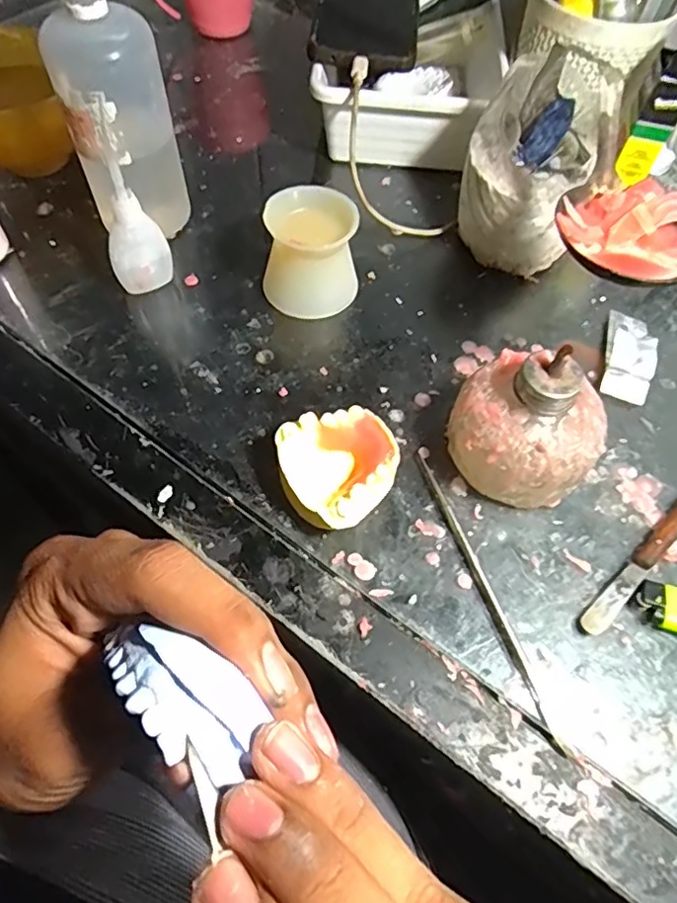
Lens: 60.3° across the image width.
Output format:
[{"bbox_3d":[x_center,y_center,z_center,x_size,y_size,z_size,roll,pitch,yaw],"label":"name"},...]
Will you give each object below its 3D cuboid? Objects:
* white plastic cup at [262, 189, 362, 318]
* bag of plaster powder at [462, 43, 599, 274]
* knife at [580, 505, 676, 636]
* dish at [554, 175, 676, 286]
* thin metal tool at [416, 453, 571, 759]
[{"bbox_3d":[-0.017,-0.122,0.364,0.056,0.055,0.056,1,60,-2],"label":"white plastic cup"},{"bbox_3d":[0.122,-0.178,0.379,0.080,0.105,0.082,16,61,6],"label":"bag of plaster powder"},{"bbox_3d":[0.181,0.035,0.308,0.168,0.012,0.011,-38,69,-21],"label":"knife"},{"bbox_3d":[0.137,-0.104,0.273,0.068,0.014,0.057,16,61,6],"label":"dish"},{"bbox_3d":[0.073,0.067,0.289,0.004,0.004,0.157,-16,62,-12],"label":"thin metal tool"}]

